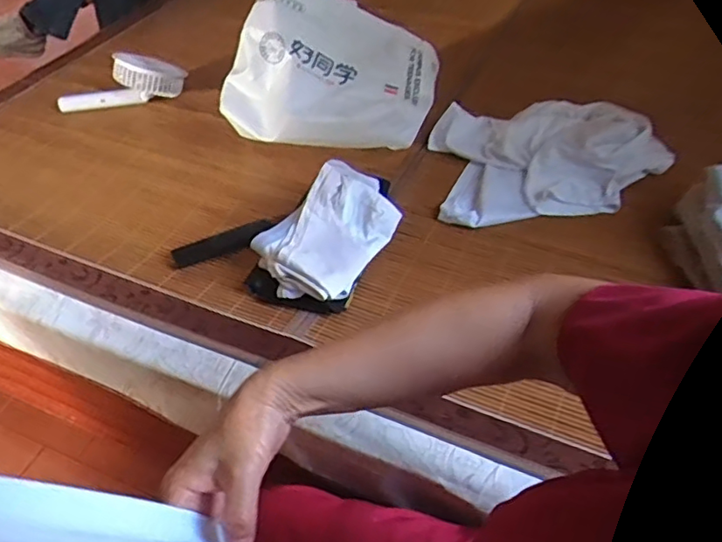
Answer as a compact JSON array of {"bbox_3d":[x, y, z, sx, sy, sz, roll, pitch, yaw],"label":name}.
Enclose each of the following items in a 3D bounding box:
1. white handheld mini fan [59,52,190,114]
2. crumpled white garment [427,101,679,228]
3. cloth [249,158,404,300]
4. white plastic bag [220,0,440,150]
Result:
[{"bbox_3d":[-0.467,-0.373,1.162,0.244,0.094,0.084,-2,46,1],"label":"white handheld mini fan"},{"bbox_3d":[0.297,-0.196,0.959,0.368,0.063,0.261,-6,46,-3],"label":"crumpled white garment"},{"bbox_3d":[-0.040,-0.063,0.816,0.141,0.078,0.221,27,53,25],"label":"cloth"},{"bbox_3d":[-0.052,-0.341,0.967,0.341,0.199,0.206,5,47,7],"label":"white plastic bag"}]

